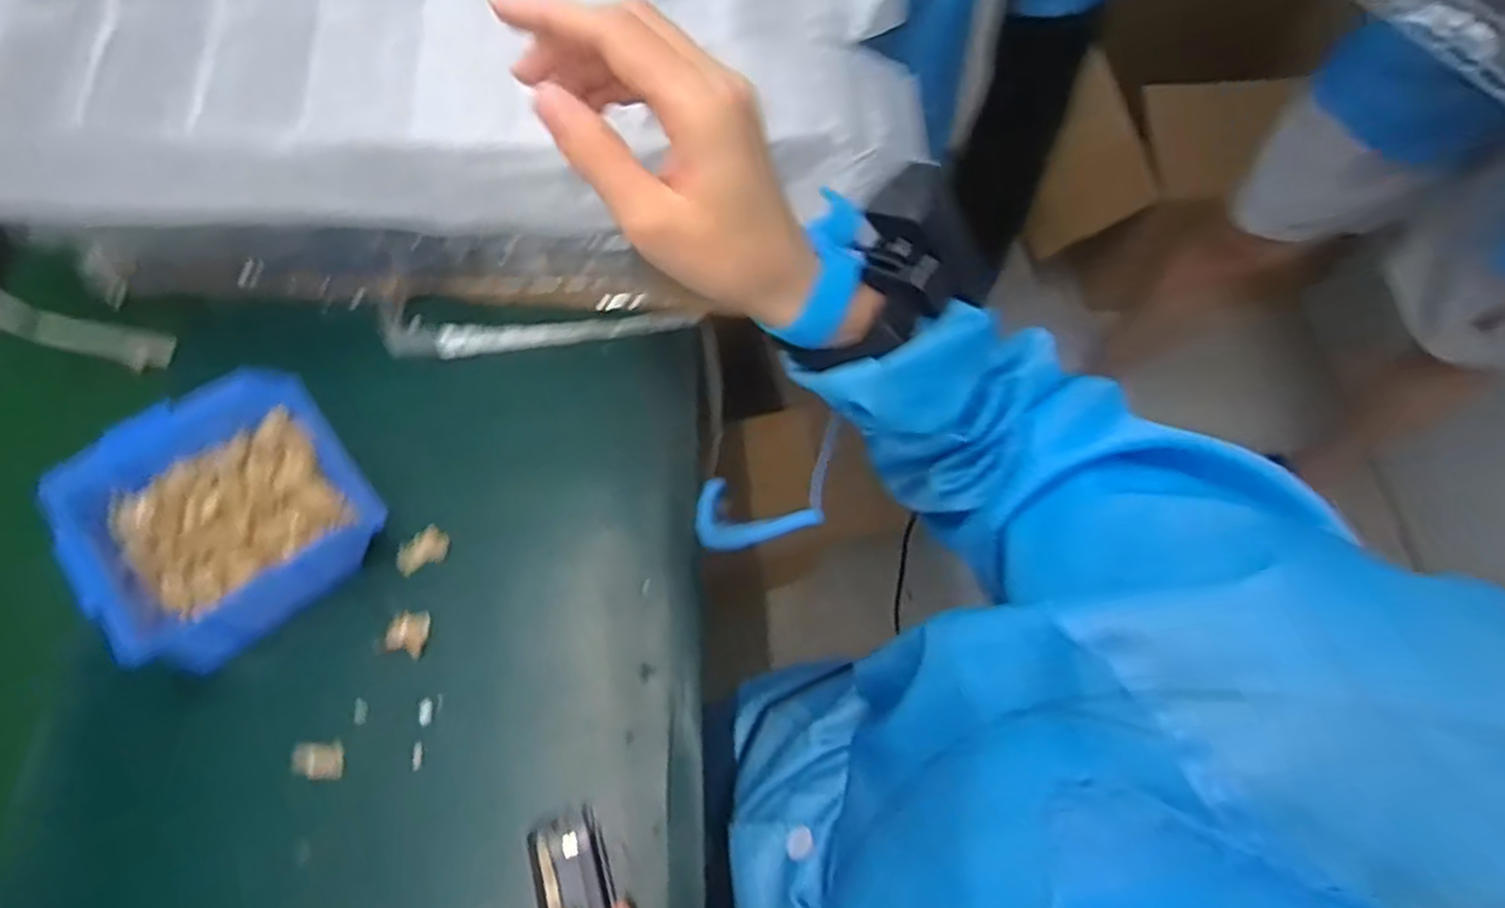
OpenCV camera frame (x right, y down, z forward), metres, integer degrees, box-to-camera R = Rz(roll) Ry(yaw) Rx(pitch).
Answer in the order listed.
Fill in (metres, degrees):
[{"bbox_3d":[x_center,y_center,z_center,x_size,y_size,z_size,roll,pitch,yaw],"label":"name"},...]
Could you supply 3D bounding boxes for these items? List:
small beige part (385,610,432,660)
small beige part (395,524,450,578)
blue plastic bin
[{"bbox_3d":[-0.201,0.105,0.458,0.022,0.004,0.026,4,62,-1],"label":"small beige part"},{"bbox_3d":[-0.203,0.059,0.480,0.033,0.004,0.021,-41,71,-21],"label":"small beige part"},{"bbox_3d":[-0.300,0.036,0.452,0.142,0.063,0.139,42,68,17],"label":"blue plastic bin"}]

